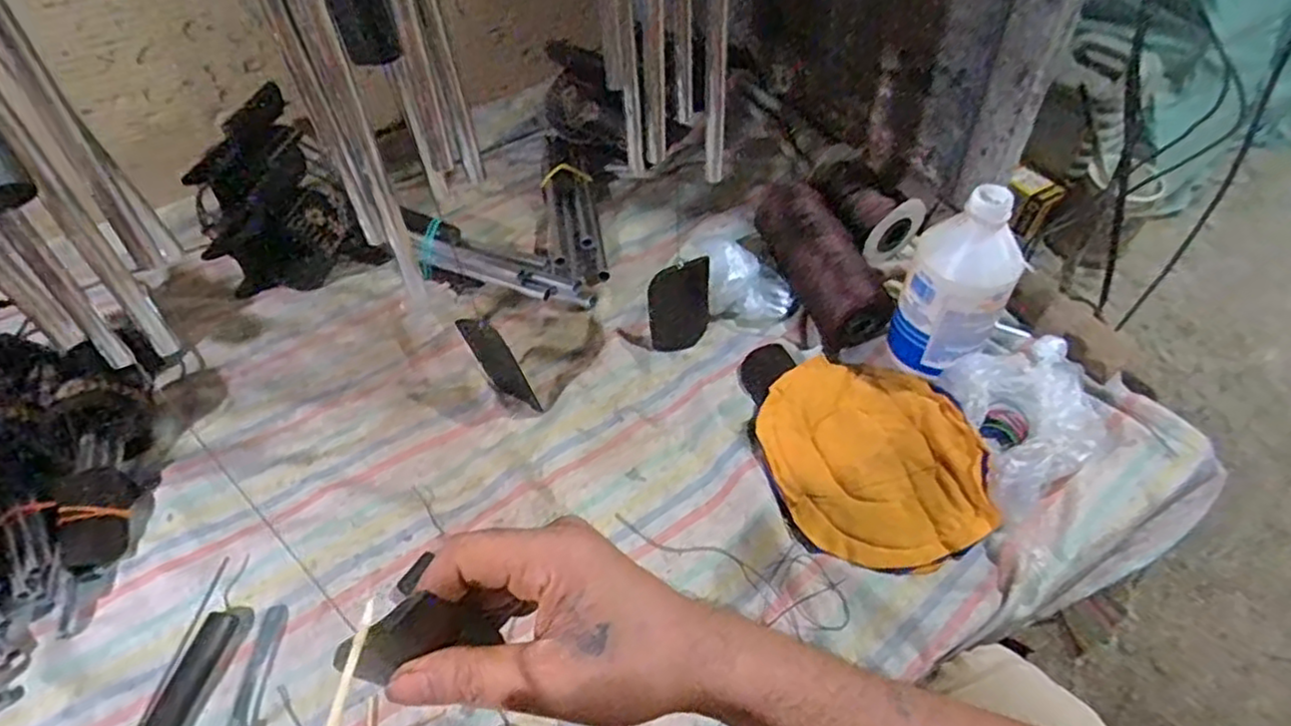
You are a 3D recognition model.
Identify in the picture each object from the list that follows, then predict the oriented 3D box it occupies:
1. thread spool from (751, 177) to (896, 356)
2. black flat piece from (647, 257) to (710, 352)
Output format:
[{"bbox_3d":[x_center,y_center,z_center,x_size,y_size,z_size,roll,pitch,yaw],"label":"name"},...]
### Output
[{"bbox_3d":[0.152,-0.092,0.622,0.060,0.059,0.171,-18,52,-13],"label":"thread spool"},{"bbox_3d":[0.028,-0.047,0.583,0.050,0.087,0.011,-6,38,-1],"label":"black flat piece"}]

